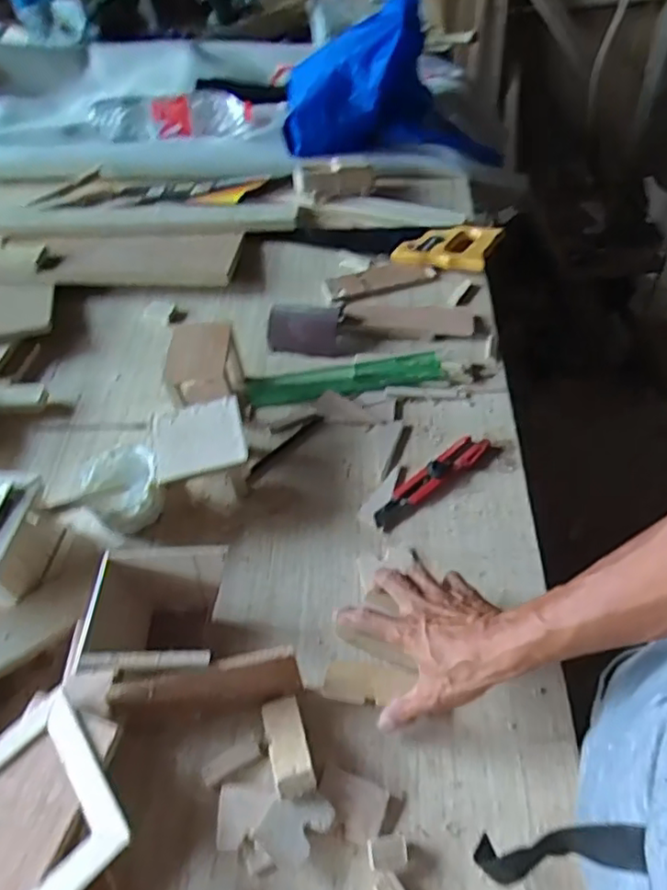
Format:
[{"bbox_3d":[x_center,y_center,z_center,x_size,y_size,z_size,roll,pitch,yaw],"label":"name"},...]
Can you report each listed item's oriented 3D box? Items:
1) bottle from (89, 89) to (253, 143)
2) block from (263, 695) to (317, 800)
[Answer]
[{"bbox_3d":[-0.335,-0.669,1.264,0.323,0.071,0.071,1,49,6],"label":"bottle"},{"bbox_3d":[-0.039,0.250,0.528,0.033,0.015,0.086,-16,33,-8],"label":"block"}]

